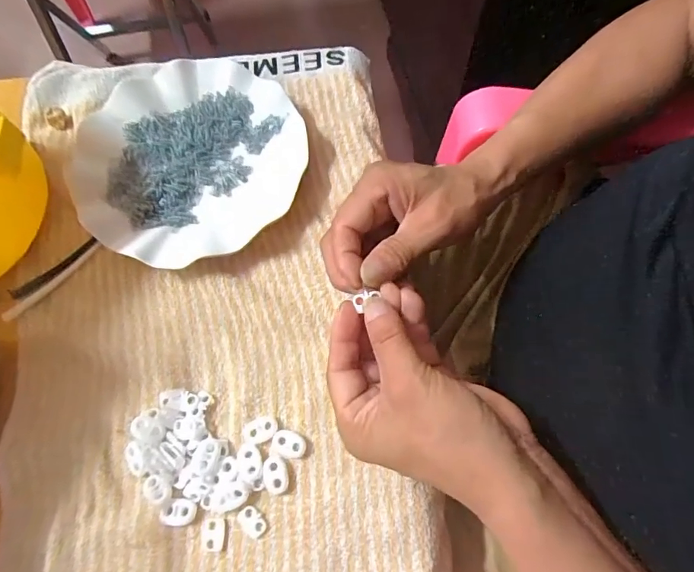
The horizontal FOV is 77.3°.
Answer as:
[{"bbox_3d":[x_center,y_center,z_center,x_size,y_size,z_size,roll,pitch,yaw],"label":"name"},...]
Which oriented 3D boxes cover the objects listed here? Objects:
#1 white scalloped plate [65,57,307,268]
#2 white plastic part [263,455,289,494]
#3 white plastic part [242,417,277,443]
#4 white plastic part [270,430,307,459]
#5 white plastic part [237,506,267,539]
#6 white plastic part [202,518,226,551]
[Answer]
[{"bbox_3d":[-0.126,-0.105,0.350,0.179,0.019,0.179,0,72,-1],"label":"white scalloped plate"},{"bbox_3d":[-0.046,0.122,0.280,0.015,0.004,0.023,-11,73,-5],"label":"white plastic part"},{"bbox_3d":[-0.058,0.096,0.290,0.023,0.004,0.015,-18,73,-7],"label":"white plastic part"},{"bbox_3d":[-0.039,0.105,0.287,0.023,0.005,0.016,18,73,4],"label":"white plastic part"},{"bbox_3d":[-0.060,0.148,0.273,0.020,0.004,0.013,43,76,11],"label":"white plastic part"},{"bbox_3d":[-0.084,0.155,0.271,0.014,0.004,0.018,-1,72,-2],"label":"white plastic part"}]

